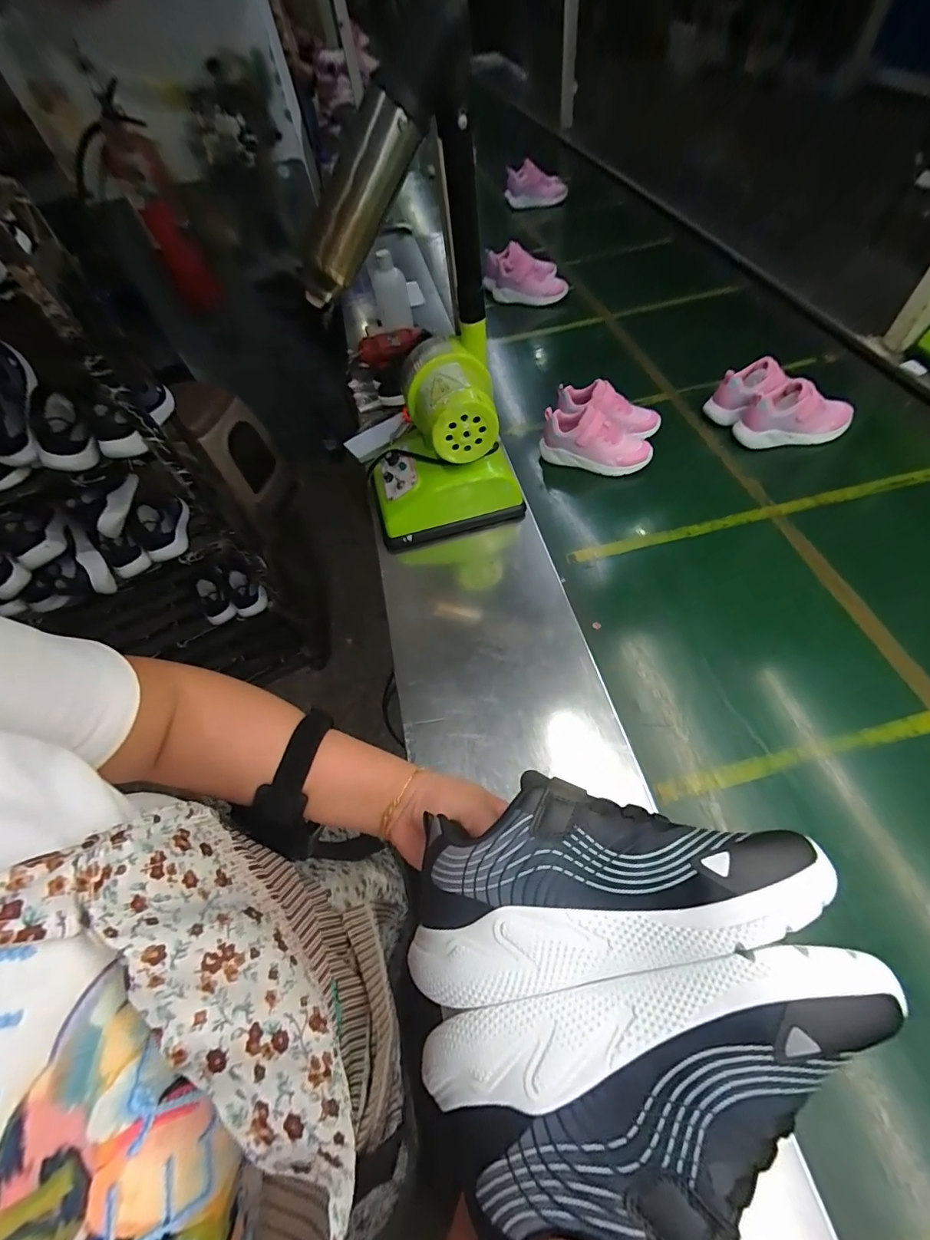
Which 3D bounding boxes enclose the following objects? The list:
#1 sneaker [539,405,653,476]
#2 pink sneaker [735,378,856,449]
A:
[{"bbox_3d":[0.234,-0.323,0.803,0.191,0.085,0.070,19,62,19],"label":"sneaker"},{"bbox_3d":[0.582,-0.368,0.780,0.176,0.090,0.076,-5,57,5],"label":"pink sneaker"}]

